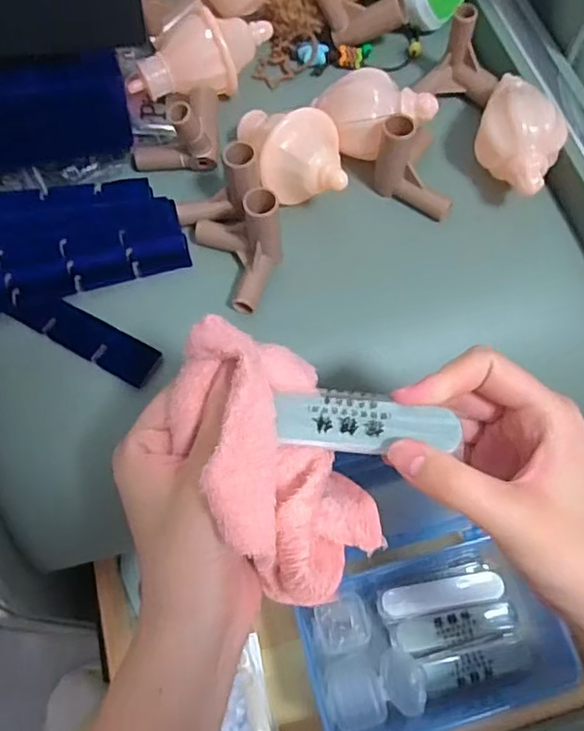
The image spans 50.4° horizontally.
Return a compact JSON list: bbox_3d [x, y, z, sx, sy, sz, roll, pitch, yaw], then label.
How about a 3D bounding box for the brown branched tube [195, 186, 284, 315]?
[{"bbox_3d":[-0.028,-0.069,0.349,0.048,0.047,0.063,-14,66,-5],"label":"brown branched tube"}]

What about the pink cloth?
[{"bbox_3d":[-0.005,0.041,0.253,0.059,0.074,0.101,-29,68,-12],"label":"pink cloth"}]

